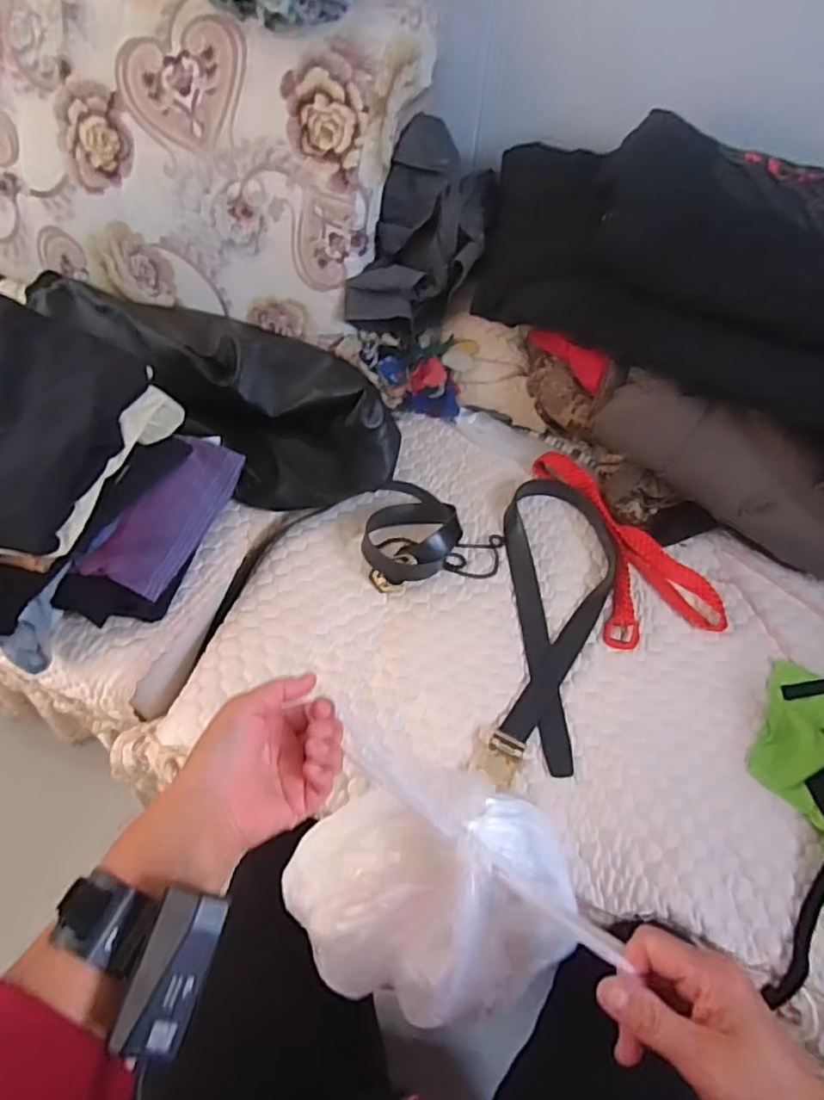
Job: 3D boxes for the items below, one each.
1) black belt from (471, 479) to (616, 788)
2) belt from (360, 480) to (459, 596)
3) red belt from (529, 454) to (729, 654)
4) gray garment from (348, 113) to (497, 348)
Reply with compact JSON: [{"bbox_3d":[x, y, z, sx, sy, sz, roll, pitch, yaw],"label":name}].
[{"bbox_3d":[0.178,0.081,0.788,0.144,0.023,0.422,11,56,4],"label":"black belt"},{"bbox_3d":[0.000,-0.016,0.818,0.120,0.064,0.129,2,56,-3],"label":"belt"},{"bbox_3d":[0.290,-0.023,0.841,0.157,0.029,0.299,-8,57,-9],"label":"red belt"},{"bbox_3d":[0.017,-0.446,0.916,0.171,0.214,0.223,15,56,6],"label":"gray garment"}]

